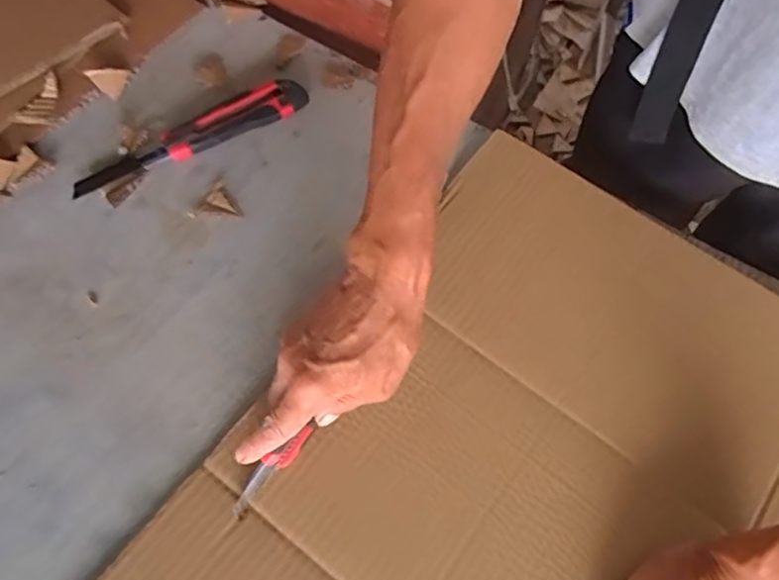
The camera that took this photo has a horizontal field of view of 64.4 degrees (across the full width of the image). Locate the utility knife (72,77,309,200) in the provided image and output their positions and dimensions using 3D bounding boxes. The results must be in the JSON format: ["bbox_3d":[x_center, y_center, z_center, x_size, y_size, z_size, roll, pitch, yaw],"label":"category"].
[{"bbox_3d":[-0.182,-0.145,0.574,0.225,0.016,0.039,-27,68,-15],"label":"utility knife"}]

